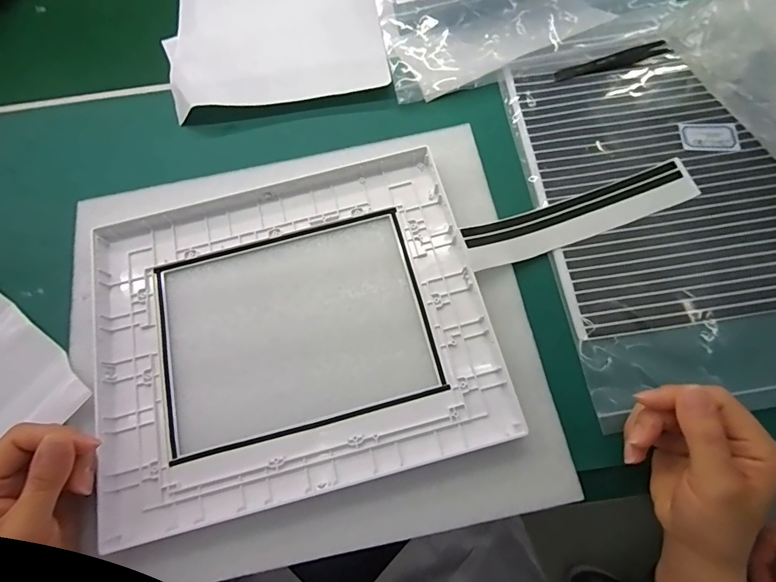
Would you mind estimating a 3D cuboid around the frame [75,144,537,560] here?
[{"bbox_3d":[-0.078,0.030,0.325,0.308,0.024,0.257,-15,72,-4],"label":"frame"}]

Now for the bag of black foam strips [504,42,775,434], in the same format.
[{"bbox_3d":[0.243,-0.072,0.356,0.208,0.024,0.337,-9,72,-2],"label":"bag of black foam strips"}]

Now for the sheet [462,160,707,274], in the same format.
[{"bbox_3d":[0.166,-0.067,0.348,0.221,0.020,0.045,-20,73,-5],"label":"sheet"}]

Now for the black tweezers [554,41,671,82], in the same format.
[{"bbox_3d":[0.216,-0.225,0.398,0.101,0.010,0.016,-12,71,11],"label":"black tweezers"}]

